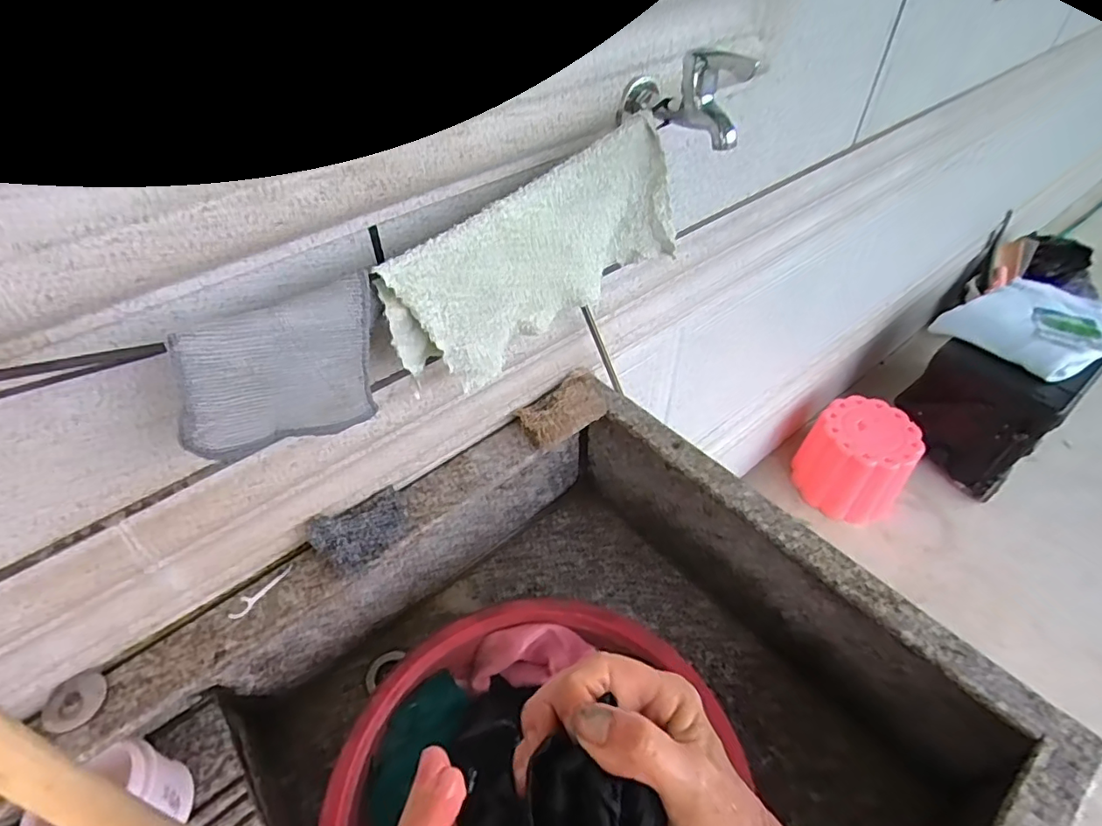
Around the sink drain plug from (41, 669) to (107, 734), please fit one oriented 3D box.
[{"bbox_3d":[-0.404,0.244,0.485,0.046,0.011,0.042,0,46,0],"label":"sink drain plug"}]

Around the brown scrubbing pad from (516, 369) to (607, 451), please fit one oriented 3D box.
[{"bbox_3d":[0.020,-0.007,0.700,0.122,0.033,0.059,-32,54,-26],"label":"brown scrubbing pad"}]

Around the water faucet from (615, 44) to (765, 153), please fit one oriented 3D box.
[{"bbox_3d":[0.115,-0.268,0.478,0.052,0.069,0.122,-33,50,-25],"label":"water faucet"}]

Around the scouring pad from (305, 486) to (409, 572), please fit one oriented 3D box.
[{"bbox_3d":[-0.191,0.120,0.583,0.094,0.016,0.062,-20,79,-35],"label":"scouring pad"}]

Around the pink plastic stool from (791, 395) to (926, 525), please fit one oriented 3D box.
[{"bbox_3d":[0.768,0.119,1.438,0.224,0.214,0.233,-34,55,-27],"label":"pink plastic stool"}]

